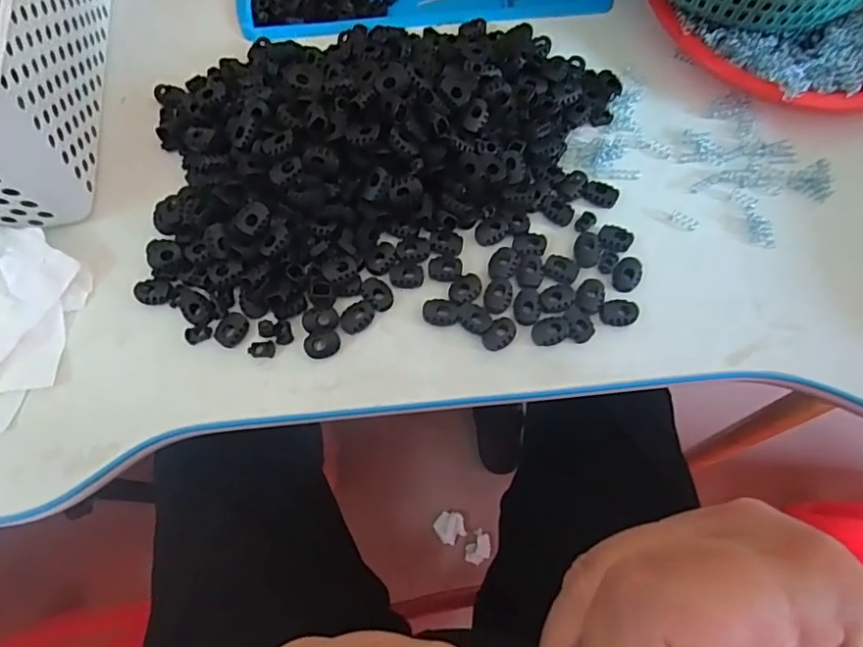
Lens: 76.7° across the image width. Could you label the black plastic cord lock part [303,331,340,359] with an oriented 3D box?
[{"bbox_3d":[-0.066,0.014,0.333,0.021,0.008,0.015,-13,70,-5],"label":"black plastic cord lock part"}]

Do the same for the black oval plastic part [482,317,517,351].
[{"bbox_3d":[0.042,0.007,0.334,0.015,0.007,0.022,38,73,13],"label":"black oval plastic part"}]

